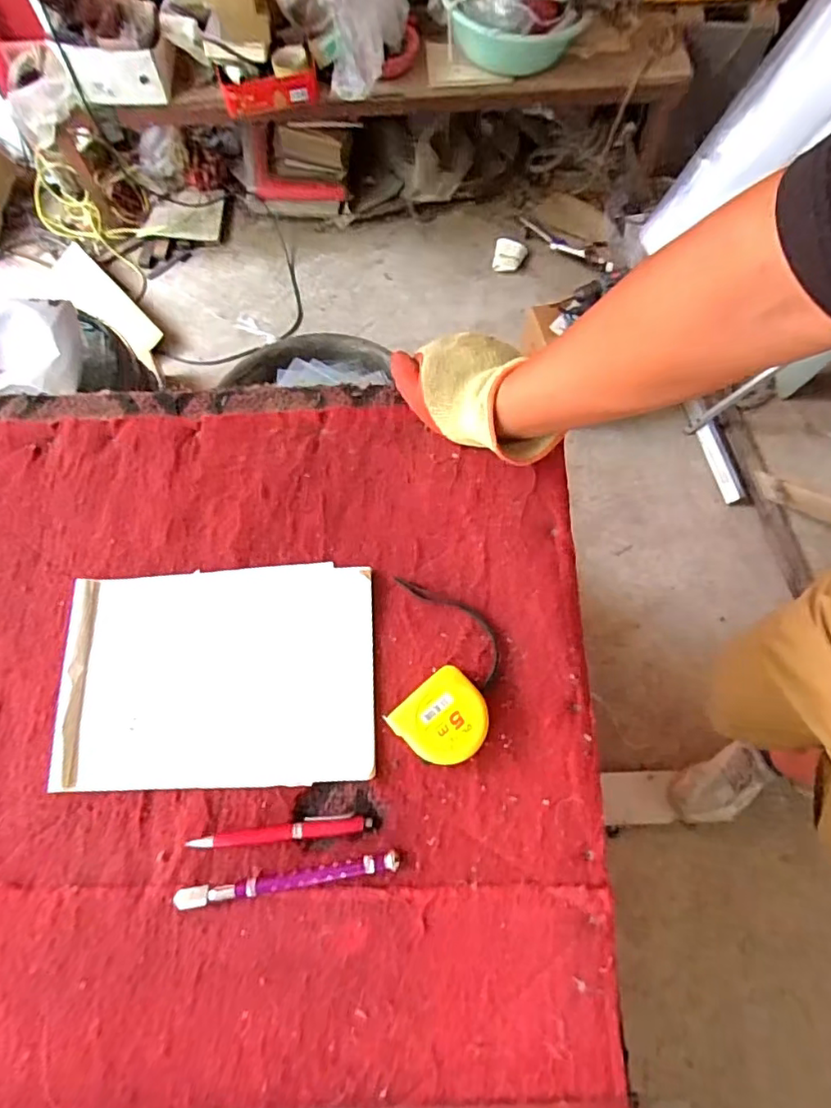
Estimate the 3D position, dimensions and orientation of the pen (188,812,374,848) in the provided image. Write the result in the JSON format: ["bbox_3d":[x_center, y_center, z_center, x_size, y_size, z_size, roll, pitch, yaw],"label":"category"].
[{"bbox_3d":[-0.105,0.215,0.450,0.138,0.009,0.015,-6,71,0],"label":"pen"}]

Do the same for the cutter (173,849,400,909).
[{"bbox_3d":[-0.096,0.246,0.437,0.168,0.008,0.013,-10,71,-1],"label":"cutter"}]

